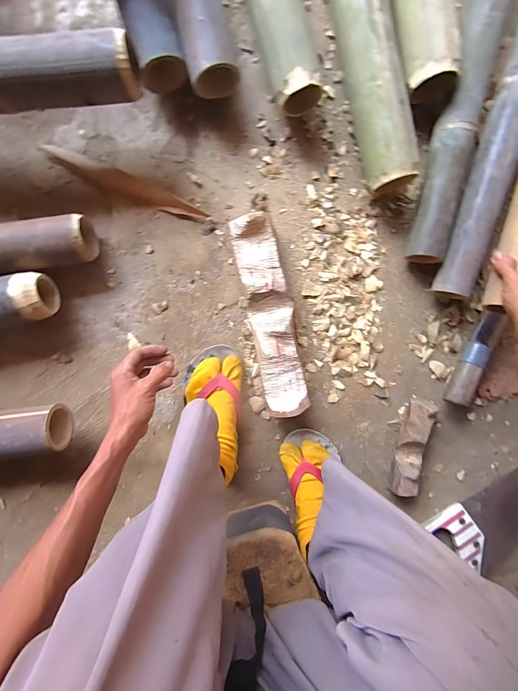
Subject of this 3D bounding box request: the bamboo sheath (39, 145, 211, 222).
[{"bbox_3d":[-0.205,-0.243,0.497,0.253,0.016,0.042,23,97,-5],"label":"bamboo sheath"}]

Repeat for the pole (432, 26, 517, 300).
[{"bbox_3d":[0.382,-0.379,0.477,0.063,0.056,0.622,14,97,-4],"label":"pole"}]

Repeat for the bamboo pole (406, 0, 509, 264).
[{"bbox_3d":[0.319,-0.444,0.473,0.056,0.057,0.635,10,98,-4],"label":"bamboo pole"}]

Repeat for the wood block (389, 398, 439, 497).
[{"bbox_3d":[0.267,0.176,0.562,0.049,0.049,0.166,9,98,-4],"label":"wood block"}]

